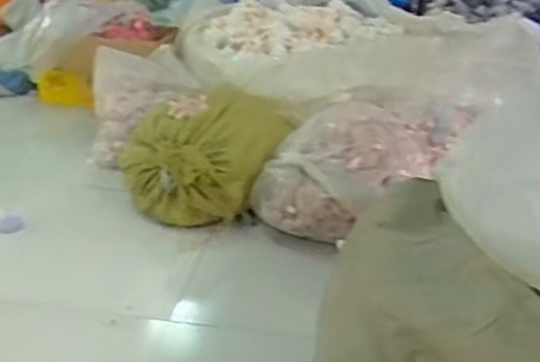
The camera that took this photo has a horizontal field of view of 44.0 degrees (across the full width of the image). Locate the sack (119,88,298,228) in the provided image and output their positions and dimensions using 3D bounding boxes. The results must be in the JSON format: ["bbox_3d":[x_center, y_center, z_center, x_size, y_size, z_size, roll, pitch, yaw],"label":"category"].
[{"bbox_3d":[-0.160,-0.096,1.979,0.364,0.323,0.510,15,28,26],"label":"sack"}]

